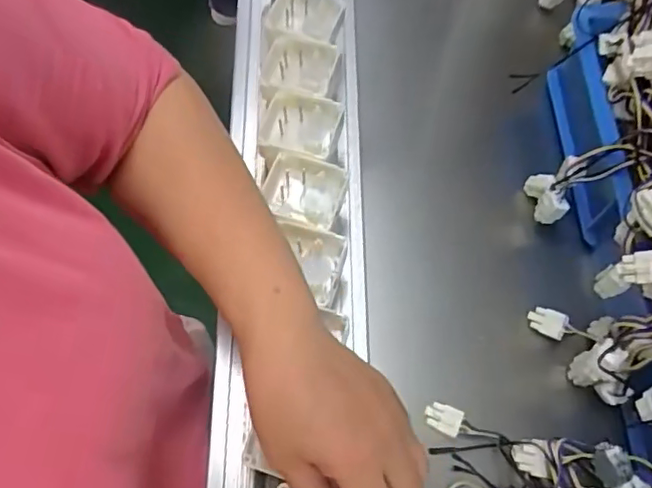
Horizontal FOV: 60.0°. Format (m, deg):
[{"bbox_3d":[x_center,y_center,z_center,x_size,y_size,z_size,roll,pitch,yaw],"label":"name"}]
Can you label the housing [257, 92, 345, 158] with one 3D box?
[{"bbox_3d":[-0.019,-0.083,0.409,0.051,0.024,0.048,17,67,4],"label":"housing"}]

